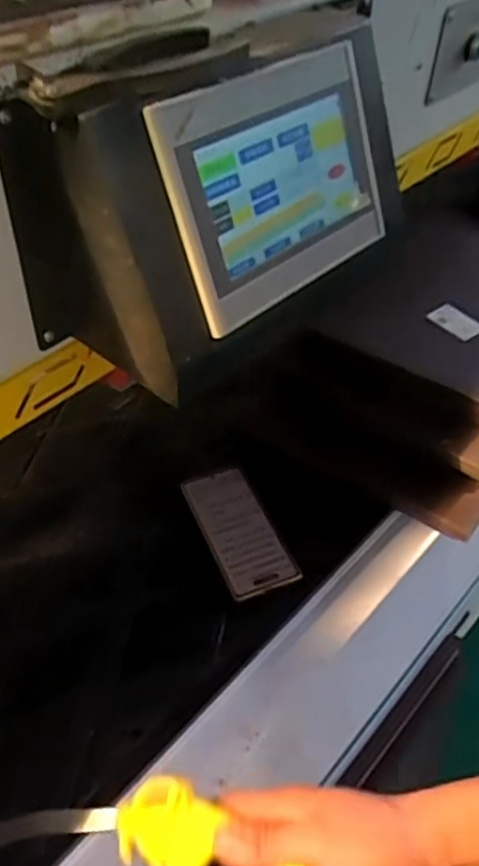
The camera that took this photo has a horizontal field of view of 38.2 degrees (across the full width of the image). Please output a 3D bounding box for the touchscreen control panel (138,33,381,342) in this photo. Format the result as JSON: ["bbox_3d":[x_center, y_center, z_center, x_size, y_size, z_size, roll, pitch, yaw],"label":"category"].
[{"bbox_3d":[0.034,-0.176,0.485,0.030,0.147,0.209,10,37,44],"label":"touchscreen control panel"}]

